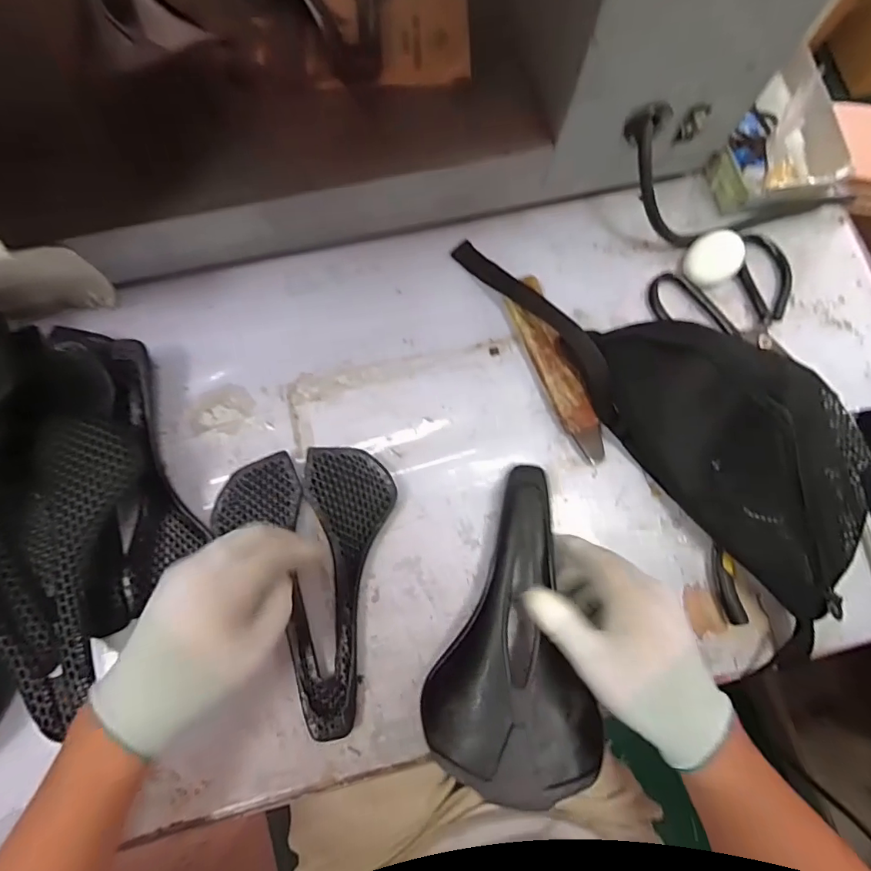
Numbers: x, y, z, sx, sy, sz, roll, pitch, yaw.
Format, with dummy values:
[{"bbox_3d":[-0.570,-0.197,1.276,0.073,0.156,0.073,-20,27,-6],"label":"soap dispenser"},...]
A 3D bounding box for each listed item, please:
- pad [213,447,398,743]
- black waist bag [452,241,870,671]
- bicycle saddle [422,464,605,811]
[{"bbox_3d":[-0.104,0.124,0.421,0.146,0.010,0.224,-6,77,-2],"label":"pad"},{"bbox_3d":[0.201,-0.050,0.428,0.132,0.091,0.441,-33,79,-8],"label":"black waist bag"},{"bbox_3d":[0.062,0.142,0.397,0.124,0.042,0.235,4,68,2],"label":"bicycle saddle"}]

